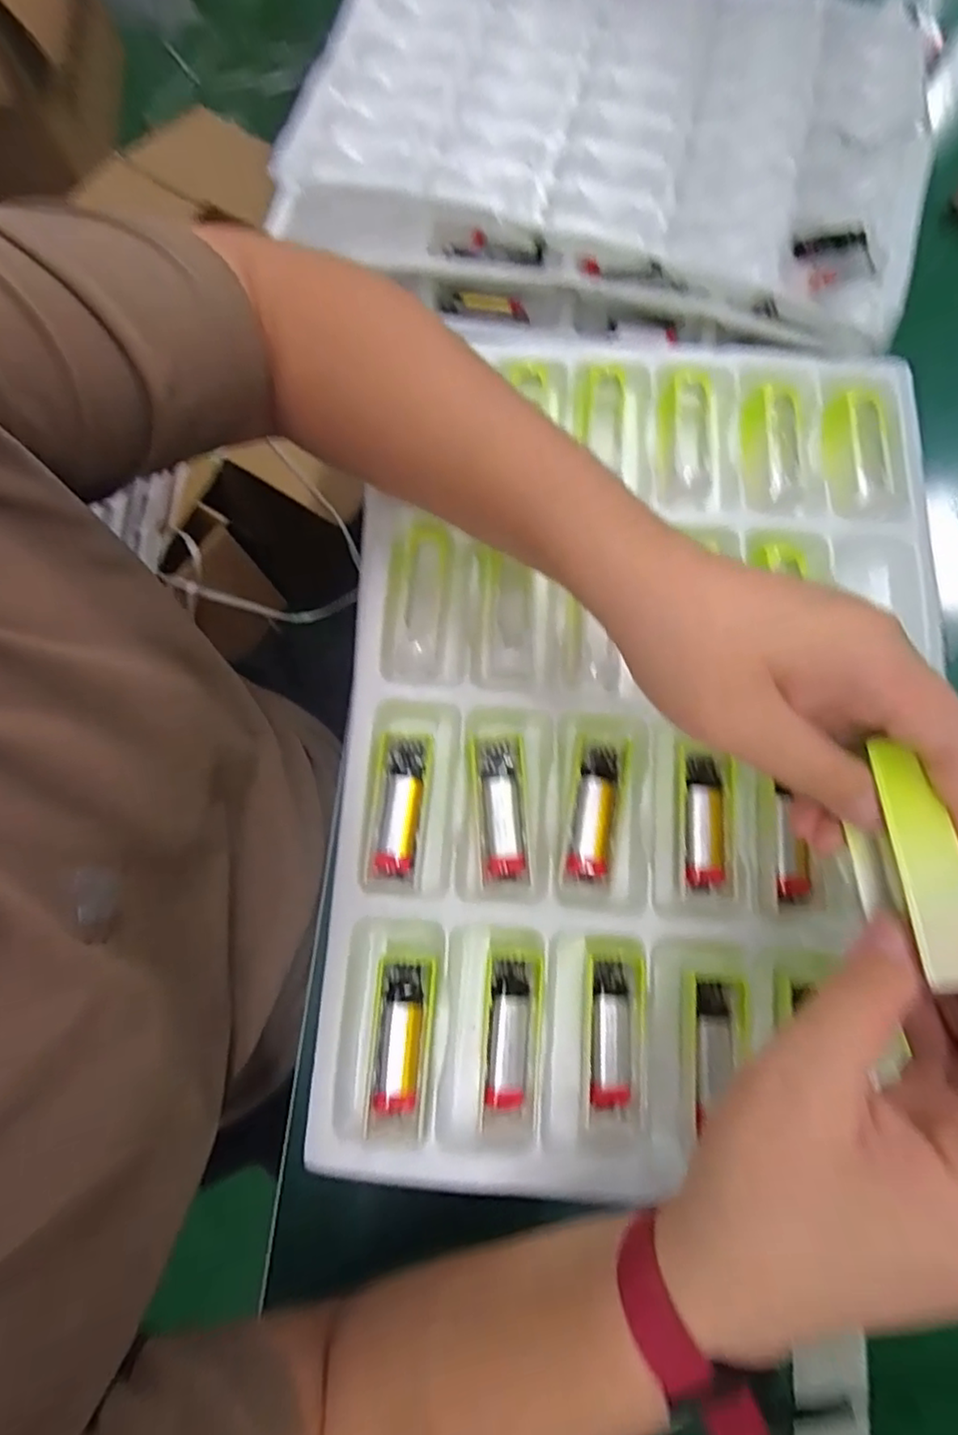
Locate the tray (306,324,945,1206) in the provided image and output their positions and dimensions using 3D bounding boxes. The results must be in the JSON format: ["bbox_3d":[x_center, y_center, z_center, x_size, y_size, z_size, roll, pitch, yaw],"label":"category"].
[{"bbox_3d":[0.071,-0.004,0.358,0.279,0.047,0.464,5,77,1],"label":"tray"}]

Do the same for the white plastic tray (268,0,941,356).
[{"bbox_3d":[0.109,-0.456,0.488,0.452,0.035,0.336,12,77,2],"label":"white plastic tray"}]

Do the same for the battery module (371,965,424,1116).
[{"bbox_3d":[-0.038,0.155,0.310,0.021,0.009,0.065,4,77,0],"label":"battery module"}]

